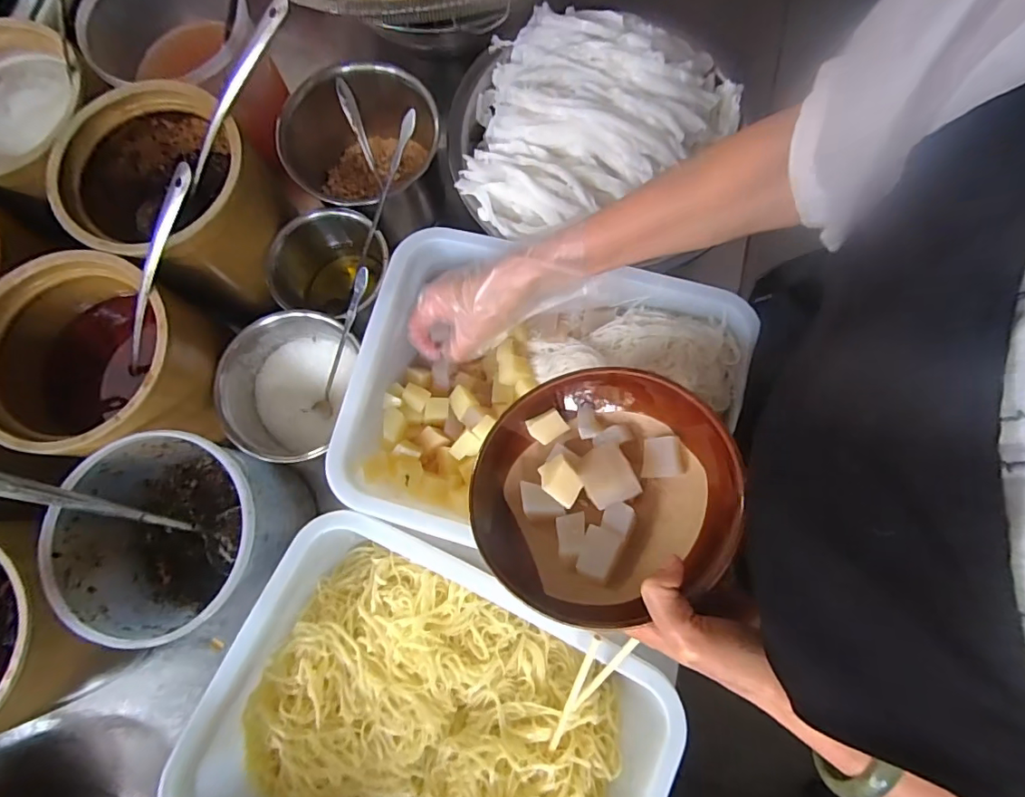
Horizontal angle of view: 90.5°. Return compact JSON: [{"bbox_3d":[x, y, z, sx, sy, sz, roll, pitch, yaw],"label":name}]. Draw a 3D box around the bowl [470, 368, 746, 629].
[{"bbox_3d":[0.063,0.067,0.371,0.179,0.072,0.180,-9,57,14],"label":"bowl"}]

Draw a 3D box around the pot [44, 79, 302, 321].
[{"bbox_3d":[-0.308,-0.186,0.490,0.164,0.158,0.153,0,78,0],"label":"pot"}]

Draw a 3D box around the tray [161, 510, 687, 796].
[{"bbox_3d":[-0.064,0.269,0.402,0.331,0.071,0.266,23,79,5],"label":"tray"}]

